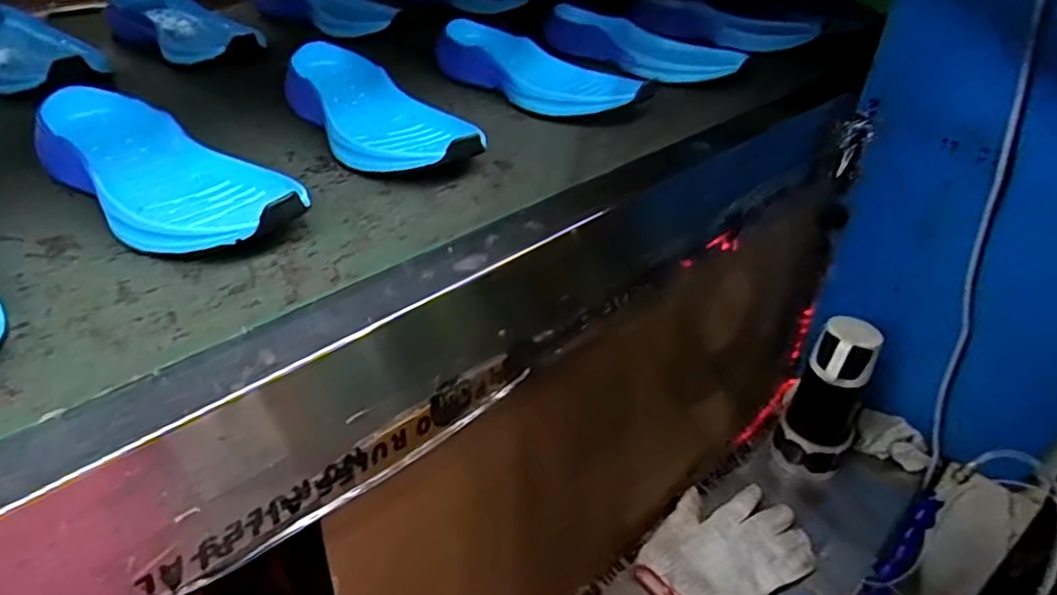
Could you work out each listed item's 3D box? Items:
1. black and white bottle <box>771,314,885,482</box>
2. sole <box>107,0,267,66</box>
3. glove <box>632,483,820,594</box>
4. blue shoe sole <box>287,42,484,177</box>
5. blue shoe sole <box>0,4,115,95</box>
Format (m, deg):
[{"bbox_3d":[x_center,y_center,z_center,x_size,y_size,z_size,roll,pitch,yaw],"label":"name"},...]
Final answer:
[{"bbox_3d":[0.343,0.117,0.788,0.081,0.199,0.078,24,40,27],"label":"black and white bottle"},{"bbox_3d":[-0.362,-0.287,0.716,0.113,0.042,0.216,-23,43,-33],"label":"sole"},{"bbox_3d":[0.206,0.264,0.725,0.197,0.023,0.121,-16,39,-26],"label":"glove"},{"bbox_3d":[-0.122,-0.147,0.546,0.091,0.044,0.235,-19,41,-30],"label":"blue shoe sole"},{"bbox_3d":[-0.470,-0.234,0.633,0.101,0.036,0.256,-28,45,-37],"label":"blue shoe sole"}]

